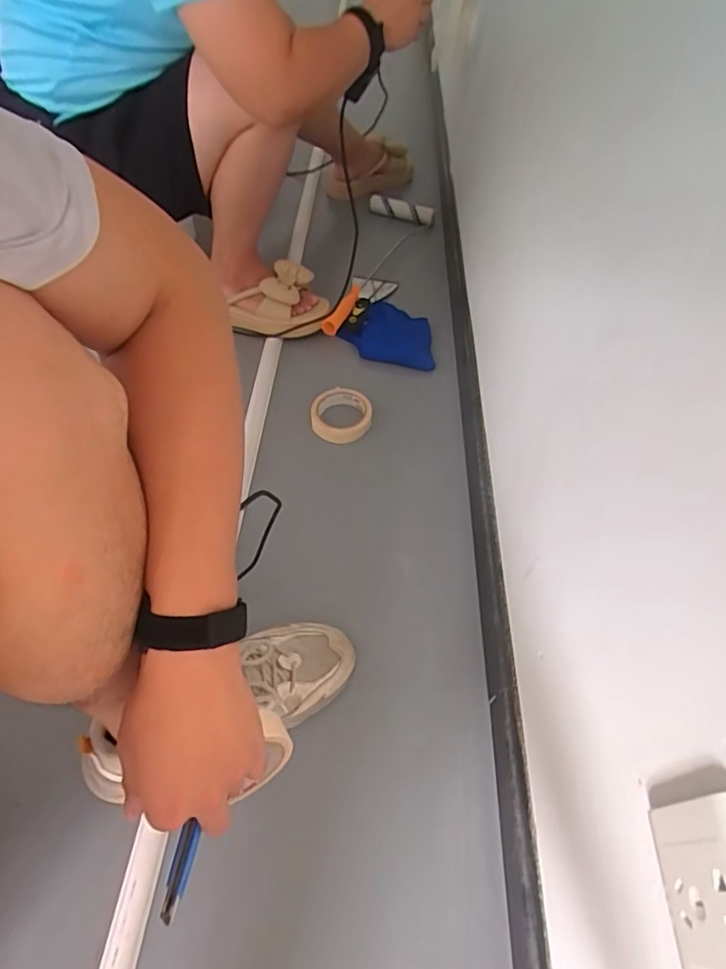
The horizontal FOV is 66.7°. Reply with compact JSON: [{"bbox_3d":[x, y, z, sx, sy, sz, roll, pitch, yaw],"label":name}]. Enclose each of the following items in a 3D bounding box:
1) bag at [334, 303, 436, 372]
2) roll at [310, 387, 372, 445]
[{"bbox_3d":[0.049,-0.283,1.036,0.185,0.034,0.124,12,53,6],"label":"bag"},{"bbox_3d":[-0.035,-0.112,0.903,0.095,0.032,0.092,1,53,-2],"label":"roll"}]

